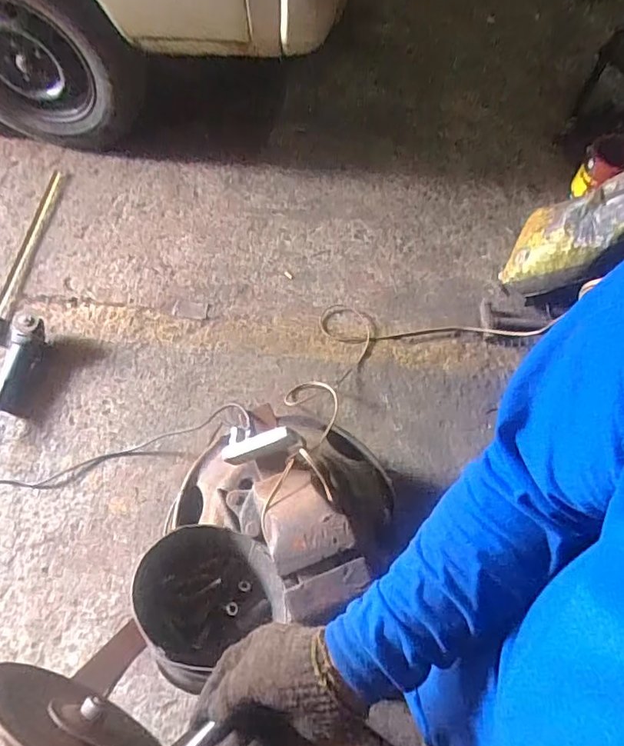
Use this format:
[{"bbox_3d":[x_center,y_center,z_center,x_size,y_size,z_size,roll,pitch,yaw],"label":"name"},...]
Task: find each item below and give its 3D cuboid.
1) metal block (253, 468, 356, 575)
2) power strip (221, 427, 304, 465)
[{"bbox_3d":[-0.028,0.223,0.863,0.121,0.223,0.044,-21,112,-11],"label":"metal block"},{"bbox_3d":[-0.088,0.129,0.939,0.154,0.059,0.039,-16,66,17],"label":"power strip"}]

